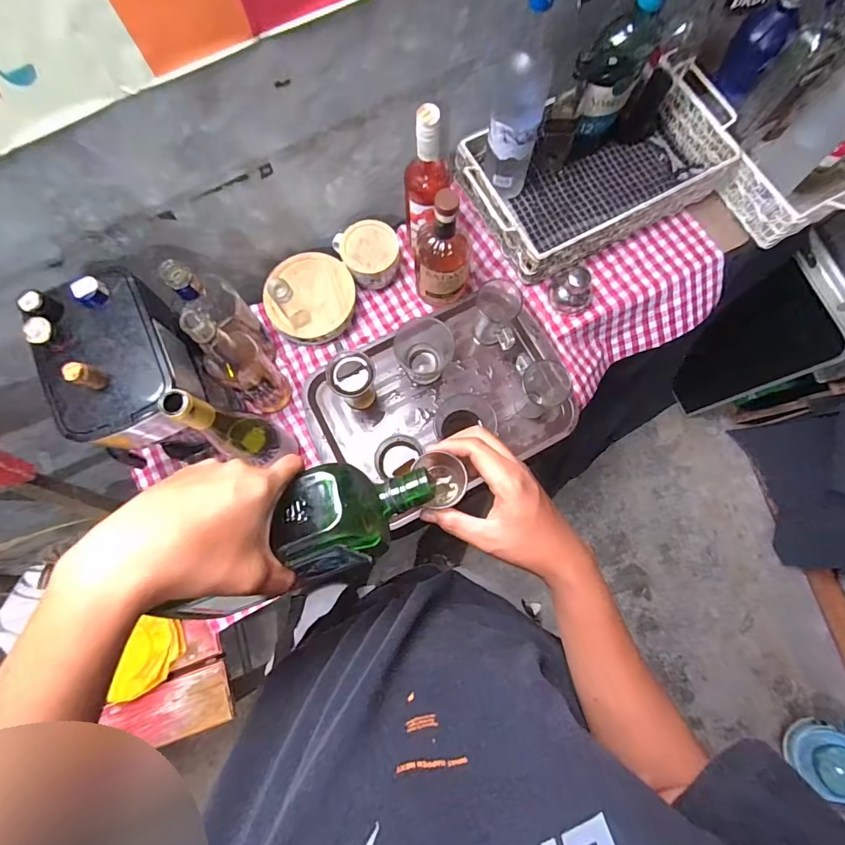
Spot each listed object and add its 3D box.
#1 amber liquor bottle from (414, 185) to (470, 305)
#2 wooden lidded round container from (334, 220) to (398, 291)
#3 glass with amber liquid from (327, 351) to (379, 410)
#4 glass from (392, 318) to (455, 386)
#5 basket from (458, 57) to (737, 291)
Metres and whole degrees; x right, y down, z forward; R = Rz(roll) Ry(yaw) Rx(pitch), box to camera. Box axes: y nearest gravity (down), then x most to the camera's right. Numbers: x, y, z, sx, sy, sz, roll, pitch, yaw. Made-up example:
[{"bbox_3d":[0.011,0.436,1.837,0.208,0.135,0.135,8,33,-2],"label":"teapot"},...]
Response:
[{"bbox_3d":[0.033,-0.266,0.674,0.092,0.223,0.089,0,78,0],"label":"amber liquor bottle"},{"bbox_3d":[-0.090,-0.292,0.748,0.095,0.070,0.093,0,78,0],"label":"wooden lidded round container"},{"bbox_3d":[-0.109,-0.066,0.685,0.069,0.119,0.065,0,78,0],"label":"glass with amber liquid"},{"bbox_3d":[0.001,-0.121,0.722,0.089,0.084,0.085,0,78,0],"label":"glass"},{"bbox_3d":[0.294,-0.425,0.720,0.430,0.100,0.236,-25,79,-5],"label":"basket"}]

